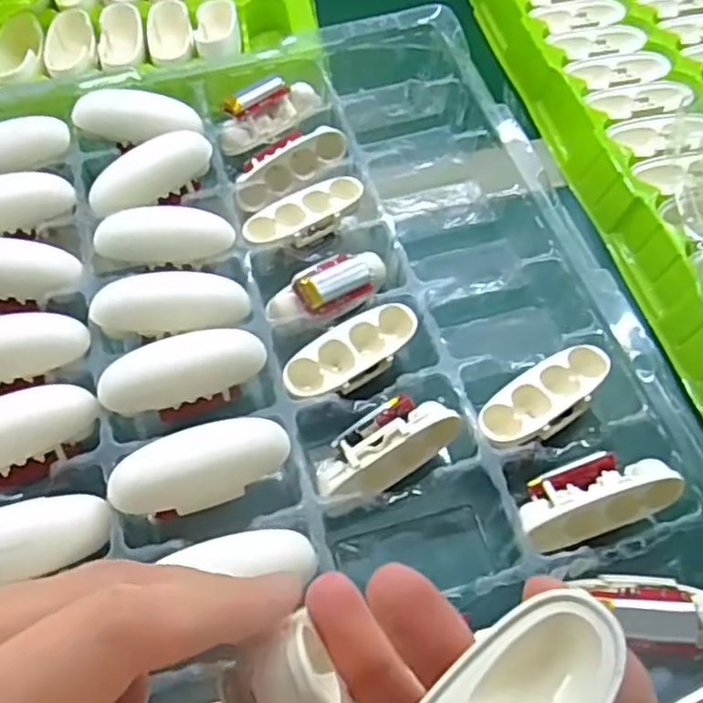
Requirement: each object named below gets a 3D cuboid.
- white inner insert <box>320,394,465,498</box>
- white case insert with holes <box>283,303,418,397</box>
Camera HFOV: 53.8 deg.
[{"bbox_3d":[0.013,0.038,0.279,0.057,0.021,0.027,-34,61,-18],"label":"white inner insert"},{"bbox_3d":[0.000,0.001,0.304,0.064,0.015,0.025,-31,60,-16],"label":"white case insert with holes"}]

